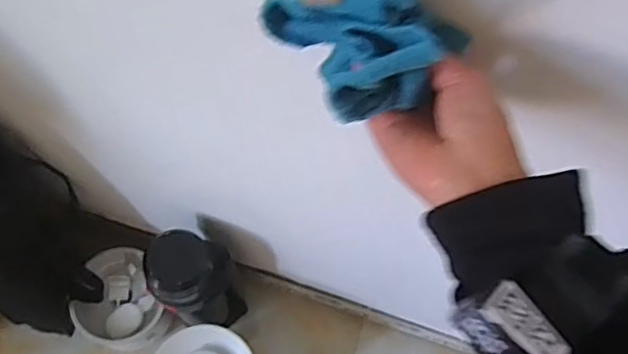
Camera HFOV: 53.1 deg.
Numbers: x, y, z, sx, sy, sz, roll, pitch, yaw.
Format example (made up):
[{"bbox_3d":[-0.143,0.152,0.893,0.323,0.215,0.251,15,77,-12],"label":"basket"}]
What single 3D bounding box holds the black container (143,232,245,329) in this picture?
[{"bbox_3d":[-0.196,0.193,1.081,0.099,0.385,0.094,0,68,-1],"label":"black container"}]

